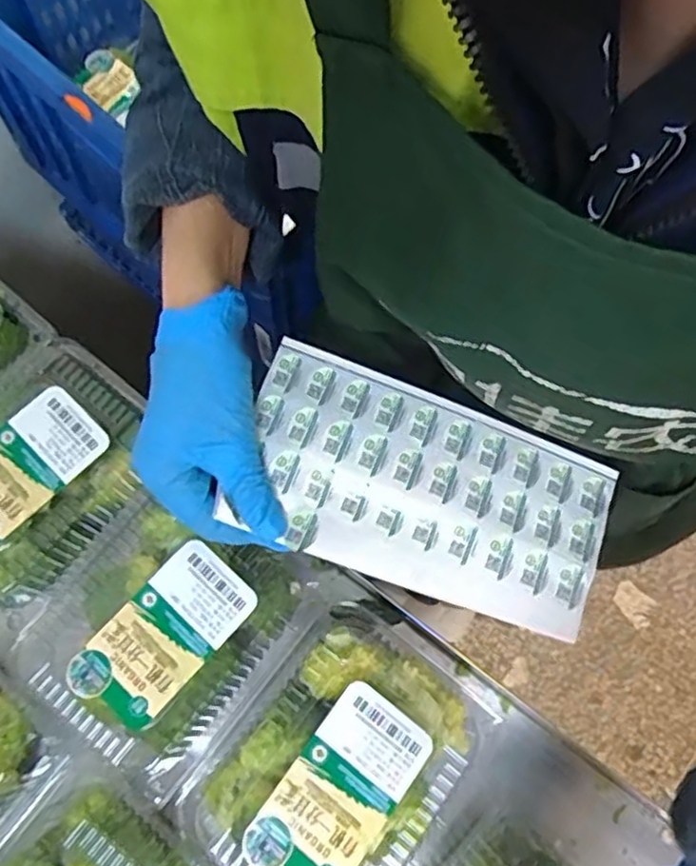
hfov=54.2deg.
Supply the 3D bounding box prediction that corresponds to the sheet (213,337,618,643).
[{"bbox_3d":[0.041,0.031,0.379,0.201,0.016,0.107,20,72,5],"label":"sheet"}]

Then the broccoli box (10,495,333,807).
[{"bbox_3d":[-0.120,0.126,0.449,0.143,0.079,0.177,36,74,10],"label":"broccoli box"}]

